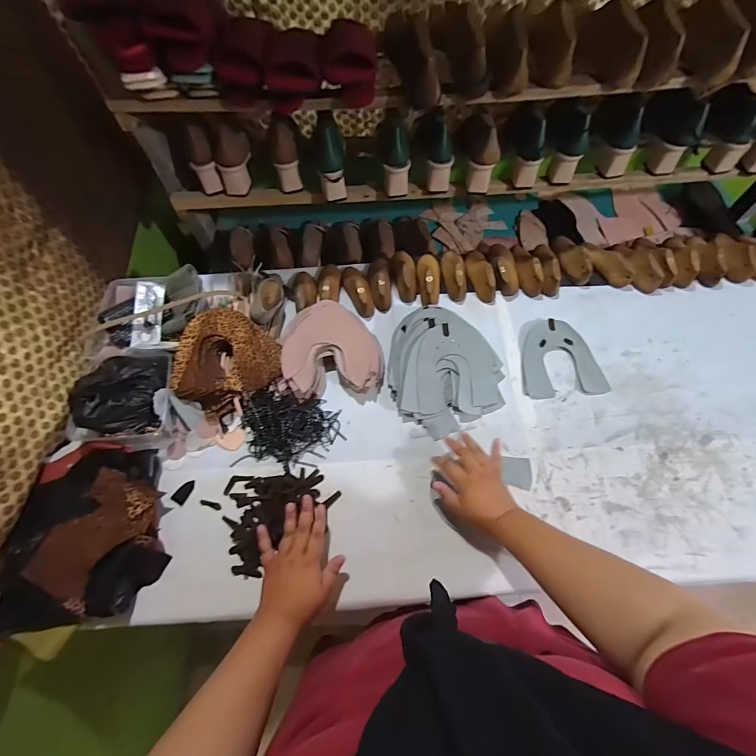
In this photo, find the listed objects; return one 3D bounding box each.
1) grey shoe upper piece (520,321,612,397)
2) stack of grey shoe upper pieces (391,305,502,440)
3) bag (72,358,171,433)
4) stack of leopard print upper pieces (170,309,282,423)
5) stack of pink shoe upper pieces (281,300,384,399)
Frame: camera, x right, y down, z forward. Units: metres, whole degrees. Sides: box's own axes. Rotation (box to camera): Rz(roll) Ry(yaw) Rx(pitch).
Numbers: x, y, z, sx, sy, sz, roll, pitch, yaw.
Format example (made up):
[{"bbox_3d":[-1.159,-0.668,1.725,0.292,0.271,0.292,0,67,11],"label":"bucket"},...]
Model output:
[{"bbox_3d":[0.357,-0.040,0.740,0.158,0.008,0.166,-5,65,-3],"label":"grey shoe upper piece"},{"bbox_3d":[0.125,-0.027,0.707,0.221,0.061,0.236,-21,66,-8],"label":"stack of grey shoe upper pieces"},{"bbox_3d":[-0.446,0.020,0.650,0.139,0.068,0.151,-3,63,1],"label":"bag"},{"bbox_3d":[-0.288,-0.033,0.707,0.186,0.079,0.179,-28,65,-11],"label":"stack of leopard print upper pieces"},{"bbox_3d":[-0.087,-0.058,0.726,0.190,0.061,0.185,-5,65,-1],"label":"stack of pink shoe upper pieces"}]

